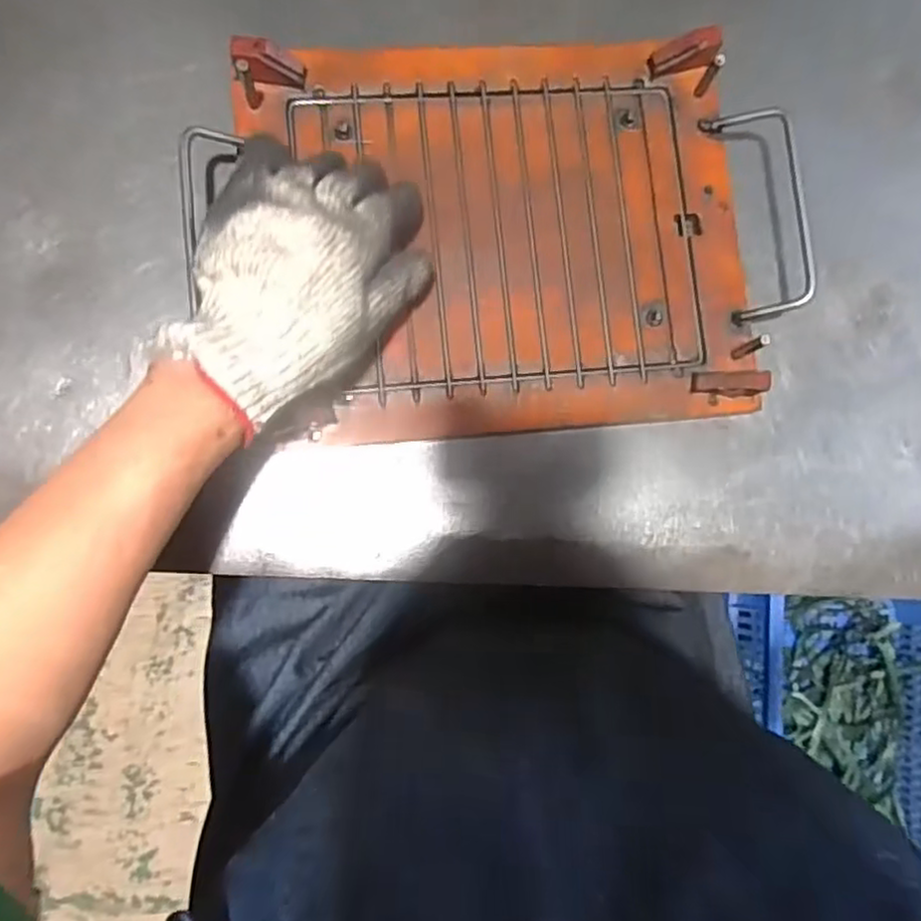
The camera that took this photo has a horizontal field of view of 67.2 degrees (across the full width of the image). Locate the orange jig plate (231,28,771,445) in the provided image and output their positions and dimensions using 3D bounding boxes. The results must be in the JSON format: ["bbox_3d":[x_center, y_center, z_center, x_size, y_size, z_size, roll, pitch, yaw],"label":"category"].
[{"bbox_3d":[0.029,-0.141,0.423,0.292,0.025,0.241,-5,84,-6],"label":"orange jig plate"}]

